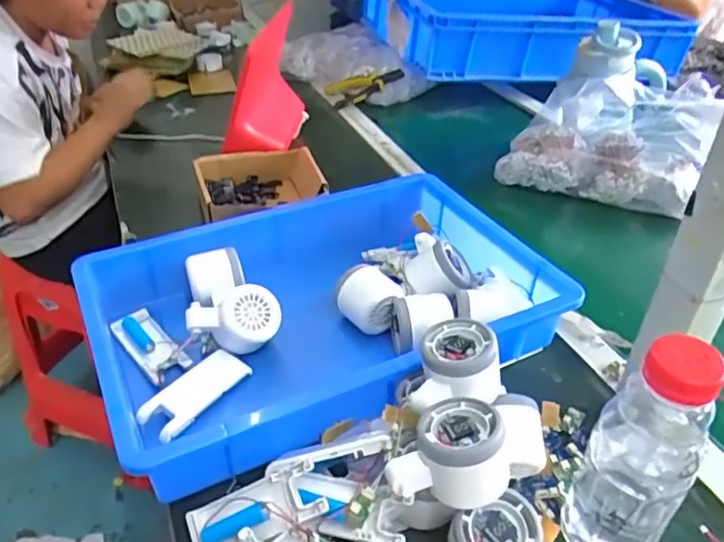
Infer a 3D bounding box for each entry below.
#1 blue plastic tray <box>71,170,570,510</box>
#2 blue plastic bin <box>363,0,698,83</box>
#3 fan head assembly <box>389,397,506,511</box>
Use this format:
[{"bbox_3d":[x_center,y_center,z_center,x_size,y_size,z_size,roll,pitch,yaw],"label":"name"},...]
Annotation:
[{"bbox_3d":[-0.038,0.038,0.609,0.426,0.085,0.281,-18,40,-23],"label":"blue plastic tray"},{"bbox_3d":[0.325,-0.573,1.313,0.611,0.115,0.519,-4,37,-6],"label":"blue plastic bin"},{"bbox_3d":[0.056,0.124,0.406,0.076,0.047,0.060,-9,38,-13],"label":"fan head assembly"}]

